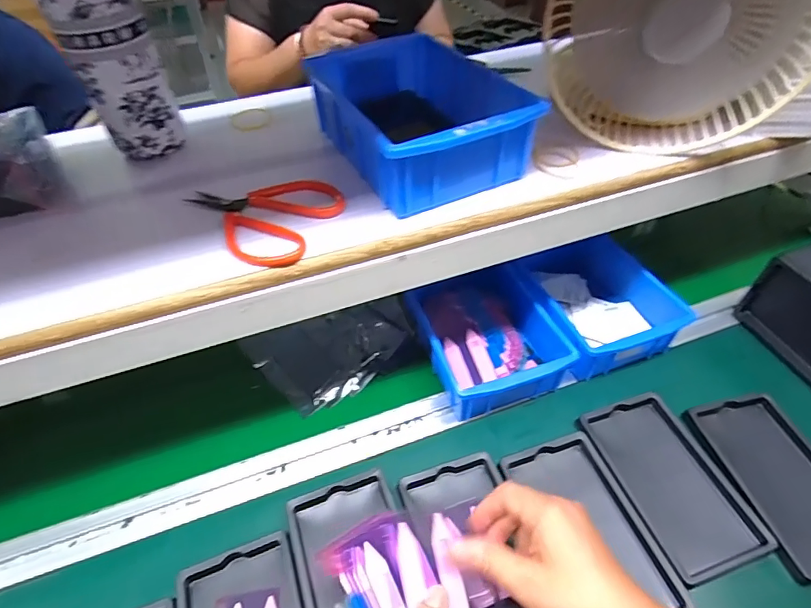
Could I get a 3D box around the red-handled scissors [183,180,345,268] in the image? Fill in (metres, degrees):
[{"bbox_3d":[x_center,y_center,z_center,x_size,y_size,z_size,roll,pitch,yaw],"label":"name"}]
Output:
[{"bbox_3d":[-0.113,-0.070,0.363,0.110,0.012,0.088,17,50,19],"label":"red-handled scissors"}]

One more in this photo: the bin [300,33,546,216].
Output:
[{"bbox_3d":[0.006,-0.158,0.410,0.125,0.080,0.200,-22,48,-16],"label":"bin"}]

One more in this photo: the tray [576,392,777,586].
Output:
[{"bbox_3d":[0.243,0.163,0.441,0.096,0.023,0.159,-15,47,-10],"label":"tray"}]

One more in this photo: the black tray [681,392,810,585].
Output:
[{"bbox_3d":[0.350,0.163,0.440,0.099,0.023,0.158,-11,46,-7],"label":"black tray"}]

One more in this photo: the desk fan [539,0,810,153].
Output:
[{"bbox_3d":[0.219,-0.225,0.371,0.199,0.181,0.091,13,49,16],"label":"desk fan"}]

